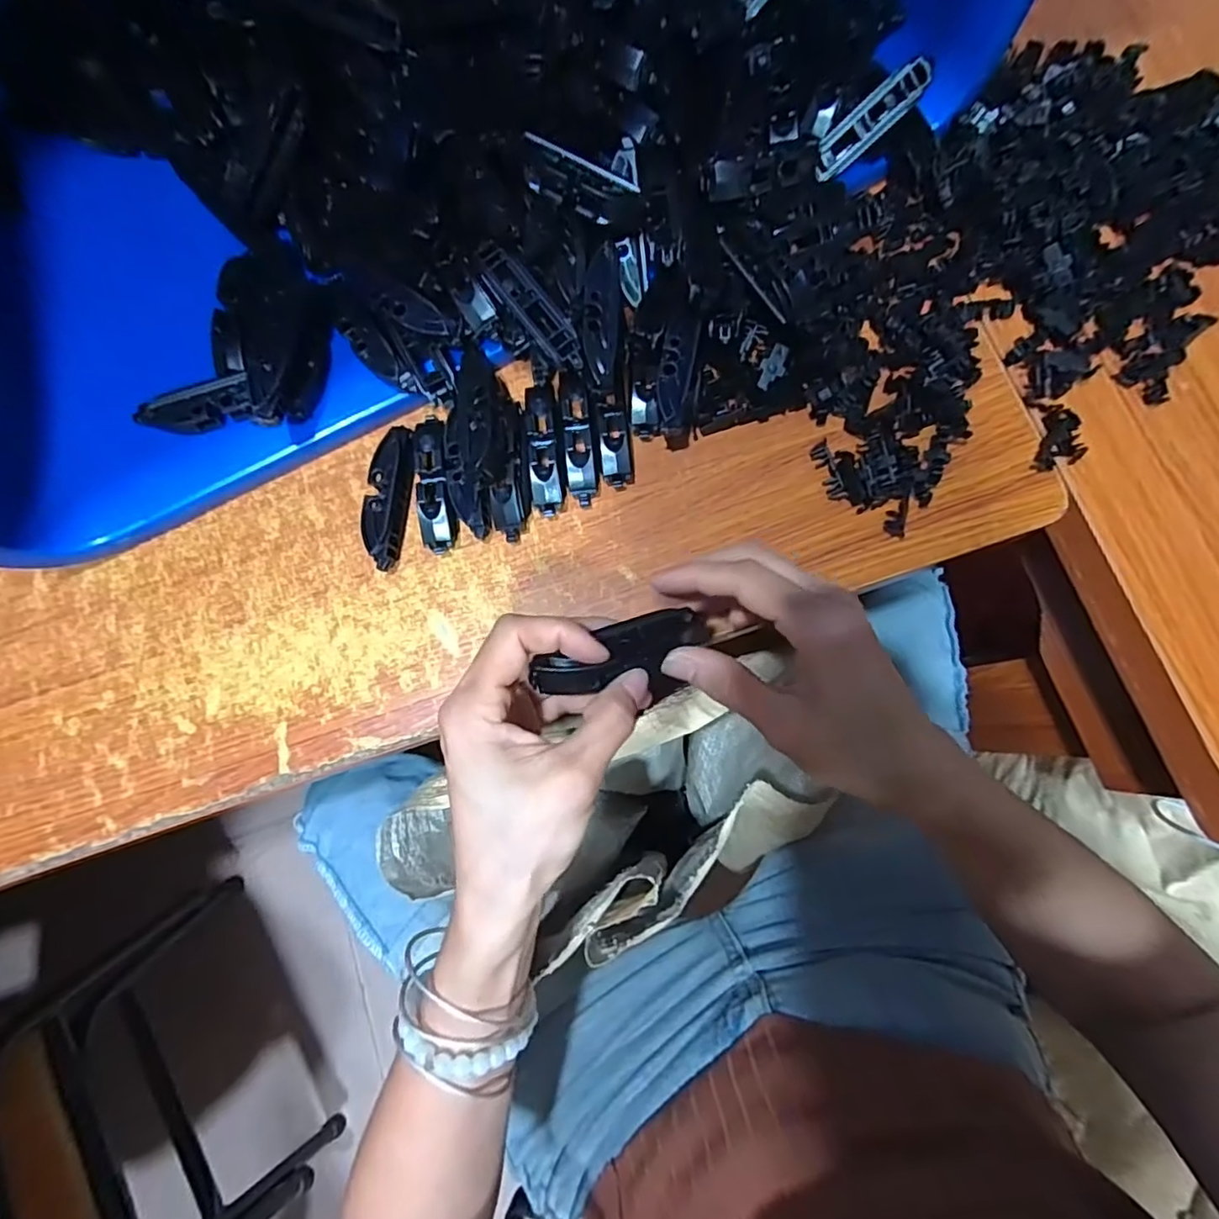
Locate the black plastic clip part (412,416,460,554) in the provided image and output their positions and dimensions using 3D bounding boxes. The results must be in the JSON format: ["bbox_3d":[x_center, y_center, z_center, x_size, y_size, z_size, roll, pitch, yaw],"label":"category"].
[{"bbox_3d":[-0.097,-0.071,0.336,0.019,0.018,0.076,-9,80,-1],"label":"black plastic clip part"}]

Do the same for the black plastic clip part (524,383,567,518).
[{"bbox_3d":[-0.037,-0.092,0.337,0.019,0.022,0.071,-8,80,-1],"label":"black plastic clip part"}]

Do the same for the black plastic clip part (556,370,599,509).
[{"bbox_3d":[-0.018,-0.096,0.339,0.017,0.021,0.072,-7,80,-1],"label":"black plastic clip part"}]

